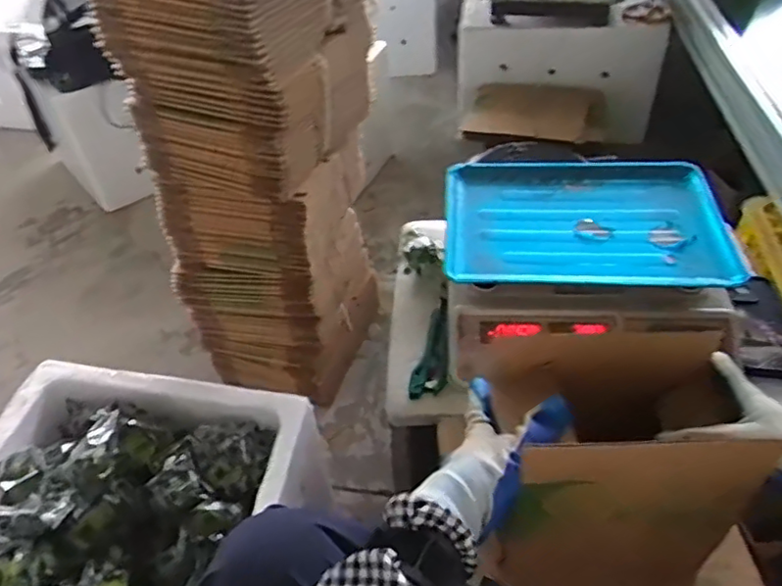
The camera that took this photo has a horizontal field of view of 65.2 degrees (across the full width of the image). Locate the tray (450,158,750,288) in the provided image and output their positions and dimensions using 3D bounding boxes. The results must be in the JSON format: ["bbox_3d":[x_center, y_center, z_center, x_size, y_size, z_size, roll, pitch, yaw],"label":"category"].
[{"bbox_3d":[0.278,-0.099,0.853,0.392,0.034,0.297,0,45,5],"label":"tray"}]

